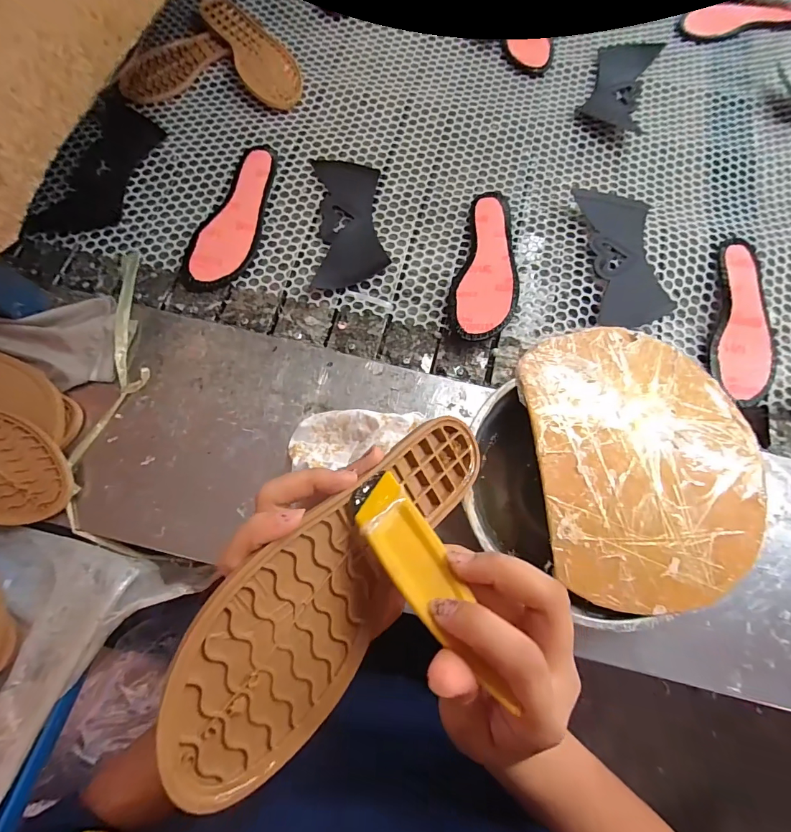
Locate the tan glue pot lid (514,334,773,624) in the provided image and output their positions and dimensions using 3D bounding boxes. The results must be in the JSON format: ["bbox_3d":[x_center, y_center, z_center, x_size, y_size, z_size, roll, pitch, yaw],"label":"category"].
[{"bbox_3d":[0.217,0.034,0.353,0.186,0.007,0.234,-4,72,-4],"label":"tan glue pot lid"}]

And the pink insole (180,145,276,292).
[{"bbox_3d":[-0.205,-0.262,0.527,0.078,0.014,0.232,13,72,2],"label":"pink insole"}]

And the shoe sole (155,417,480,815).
[{"bbox_3d":[-0.022,0.079,0.232,0.234,0.009,0.082,-44,111,-35],"label":"shoe sole"}]

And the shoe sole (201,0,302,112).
[{"bbox_3d":[-0.216,-0.556,0.616,0.083,0.021,0.245,-28,75,-11],"label":"shoe sole"}]

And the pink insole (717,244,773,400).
[{"bbox_3d":[0.423,-0.119,0.502,0.061,0.021,0.208,9,72,0],"label":"pink insole"}]

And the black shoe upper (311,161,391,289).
[{"bbox_3d":[-0.060,-0.259,0.539,0.088,0.005,0.205,-1,72,-3],"label":"black shoe upper"}]

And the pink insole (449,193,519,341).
[{"bbox_3d":[0.114,-0.189,0.512,0.075,0.026,0.222,9,72,0],"label":"pink insole"}]

